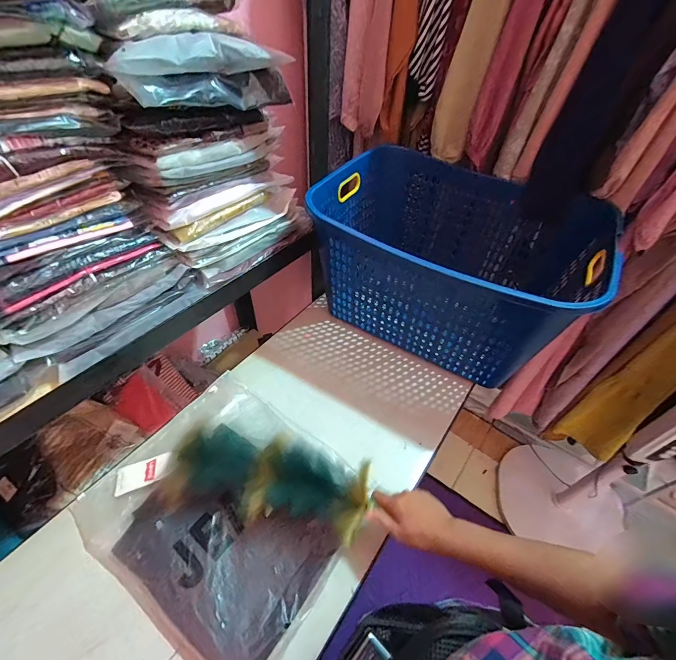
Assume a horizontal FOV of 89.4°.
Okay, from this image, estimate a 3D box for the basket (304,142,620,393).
[{"bbox_3d":[0.228,-0.166,0.785,0.564,0.280,0.411,27,52,20],"label":"basket"}]

